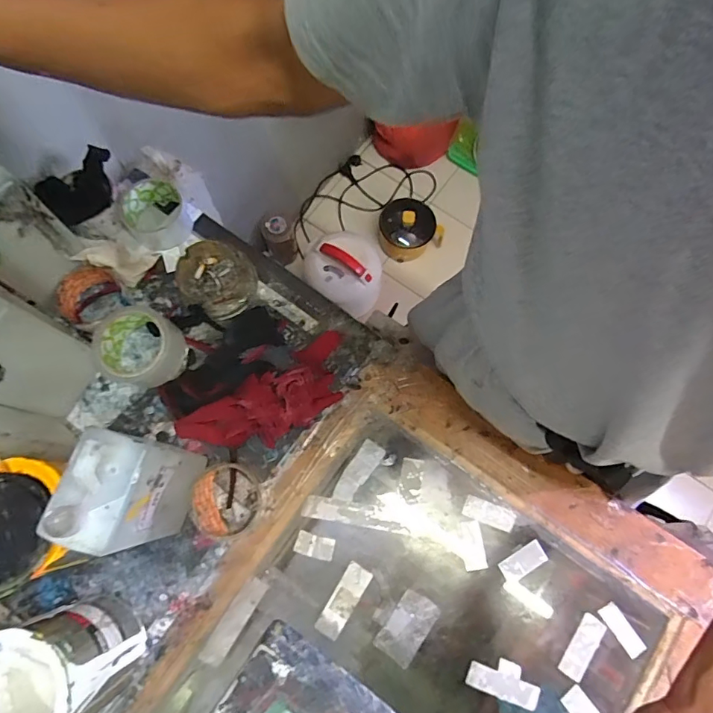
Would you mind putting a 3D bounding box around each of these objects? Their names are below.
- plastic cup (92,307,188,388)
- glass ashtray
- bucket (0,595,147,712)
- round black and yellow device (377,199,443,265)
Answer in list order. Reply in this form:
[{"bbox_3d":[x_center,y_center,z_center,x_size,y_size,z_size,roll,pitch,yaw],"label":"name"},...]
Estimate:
[{"bbox_3d":[-0.273,-0.009,0.601,0.099,0.049,0.094,0,74,0],"label":"plastic cup"},{"bbox_3d":[-0.187,-0.106,0.640,0.095,0.045,0.091,0,74,0],"label":"glass ashtray"},{"bbox_3d":[-0.296,0.312,0.468,0.120,0.146,0.108,-34,77,-9],"label":"bucket"},{"bbox_3d":[0.170,-0.416,1.500,0.183,0.165,0.160,-17,75,-5],"label":"round black and yellow device"}]

